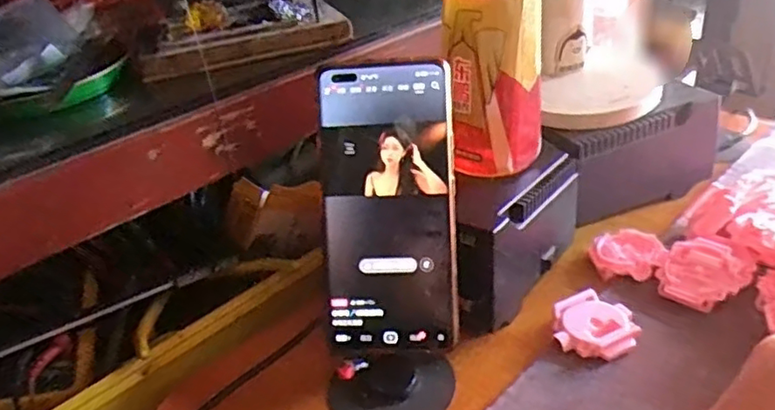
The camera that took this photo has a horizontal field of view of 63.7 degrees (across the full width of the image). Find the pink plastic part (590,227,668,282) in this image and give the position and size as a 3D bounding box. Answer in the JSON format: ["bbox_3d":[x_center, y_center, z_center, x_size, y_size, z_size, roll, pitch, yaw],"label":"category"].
[{"bbox_3d":[0.186,0.037,0.483,0.052,0.014,0.052,8,34,23],"label":"pink plastic part"}]

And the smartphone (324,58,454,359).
[{"bbox_3d":[0.001,0.002,0.355,0.071,0.167,0.010,-1,3,10],"label":"smartphone"}]

